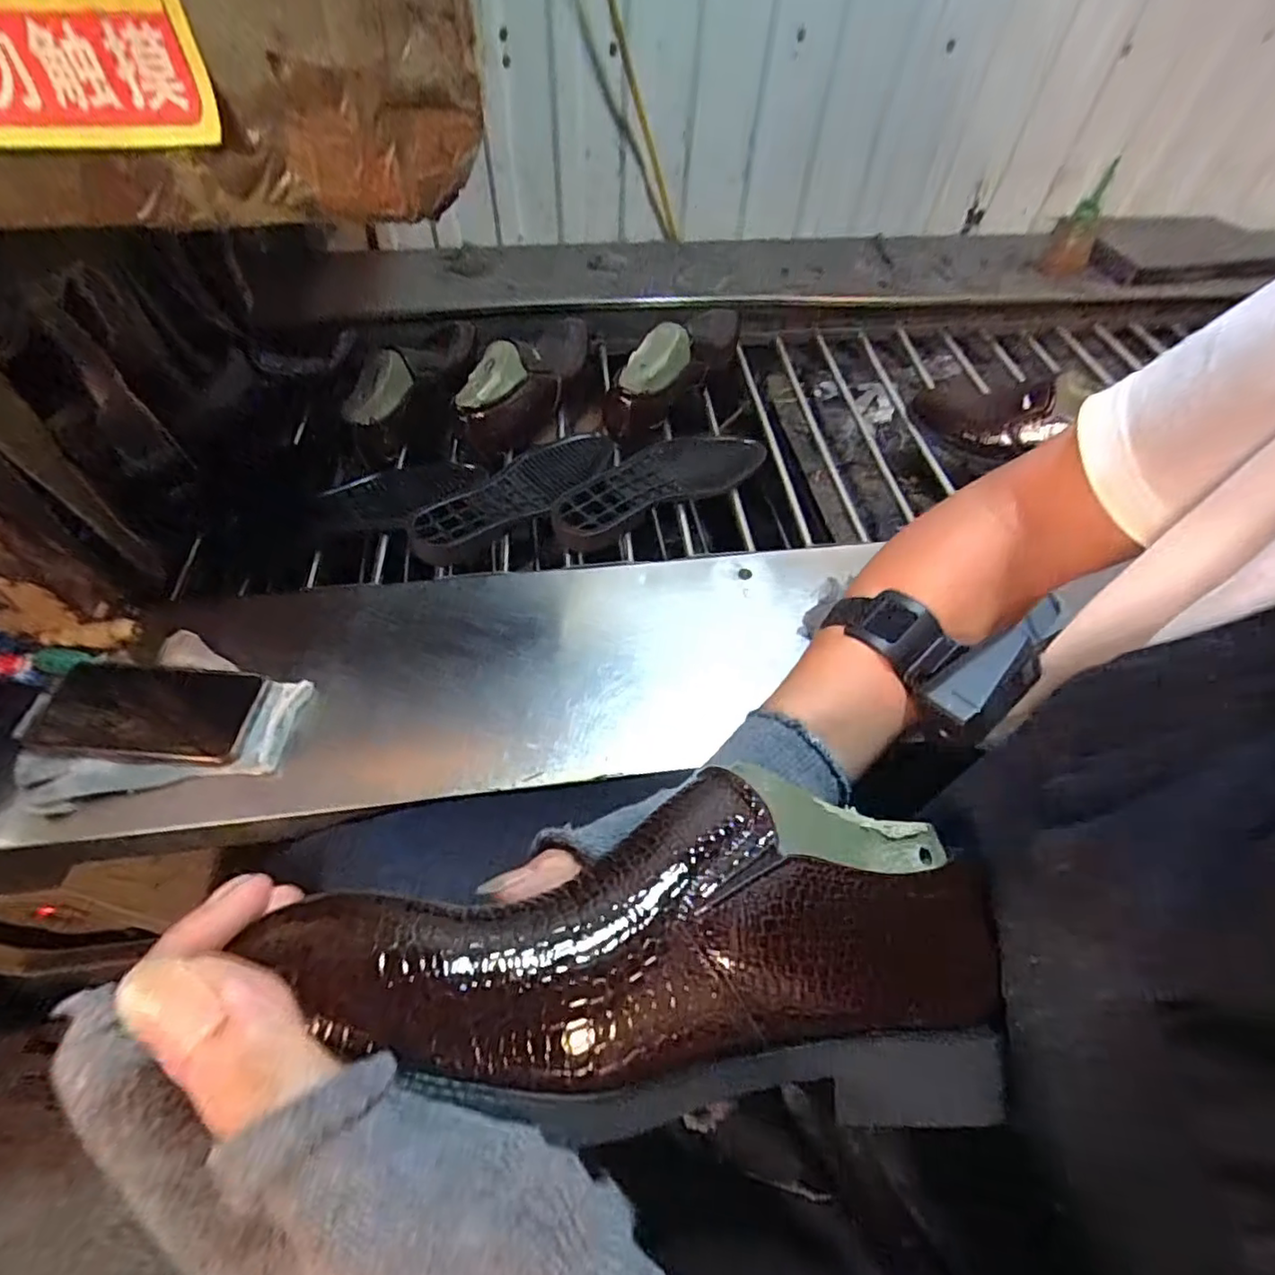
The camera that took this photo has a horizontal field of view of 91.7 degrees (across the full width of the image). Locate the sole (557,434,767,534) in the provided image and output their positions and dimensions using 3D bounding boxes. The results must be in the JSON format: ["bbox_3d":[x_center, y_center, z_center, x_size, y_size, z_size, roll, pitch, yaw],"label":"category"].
[{"bbox_3d":[0.030,-0.192,0.717,0.274,0.023,0.093,-26,61,-18],"label":"sole"}]

